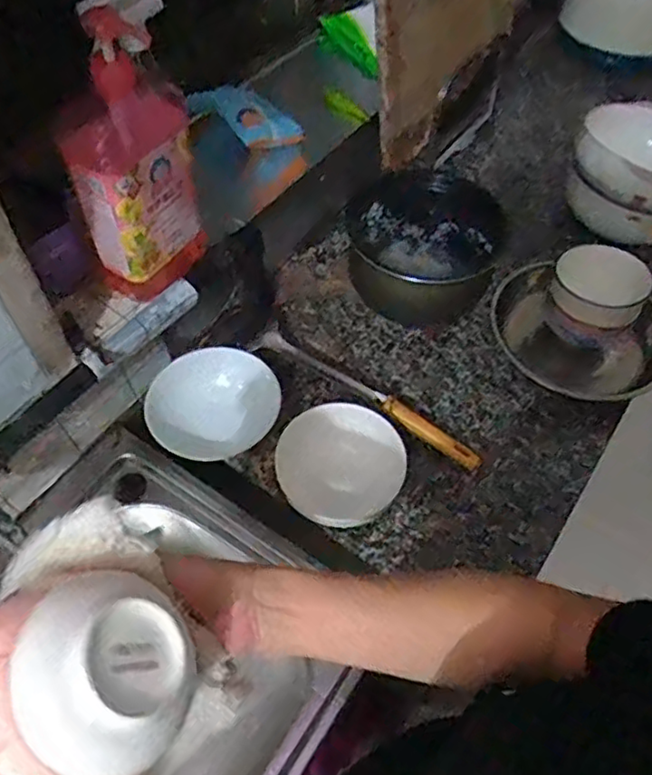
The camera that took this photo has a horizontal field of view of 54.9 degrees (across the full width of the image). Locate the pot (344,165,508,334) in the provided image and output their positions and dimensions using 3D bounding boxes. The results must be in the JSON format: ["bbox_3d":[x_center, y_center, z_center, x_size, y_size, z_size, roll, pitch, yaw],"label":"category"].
[{"bbox_3d":[0.133,-0.213,0.878,0.215,0.109,0.254,10,56,5],"label":"pot"}]

